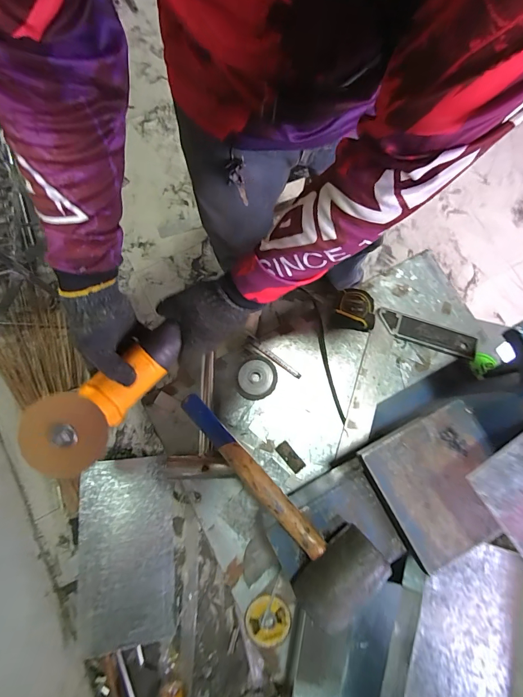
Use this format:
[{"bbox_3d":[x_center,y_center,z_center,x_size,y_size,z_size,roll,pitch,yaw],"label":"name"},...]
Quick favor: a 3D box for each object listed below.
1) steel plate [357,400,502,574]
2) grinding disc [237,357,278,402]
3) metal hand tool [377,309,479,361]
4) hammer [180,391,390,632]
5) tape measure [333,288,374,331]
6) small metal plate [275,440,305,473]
[{"bbox_3d":[0.215,0.158,0.414,0.142,0.012,0.146,-26,80,-6],"label":"steel plate"},{"bbox_3d":[-0.008,0.055,0.624,0.068,0.010,0.072,0,78,-1],"label":"grinding disc"},{"bbox_3d":[0.302,-0.028,0.644,0.183,0.016,0.049,17,78,2],"label":"metal hand tool"},{"bbox_3d":[0.002,0.175,0.430,0.091,0.051,0.305,-46,62,-9],"label":"hammer"},{"bbox_3d":[0.169,-0.070,0.635,0.073,0.035,0.067,11,78,1],"label":"tape measure"},{"bbox_3d":[0.049,0.185,0.599,0.025,0.004,0.053,-39,82,-8],"label":"small metal plate"}]

